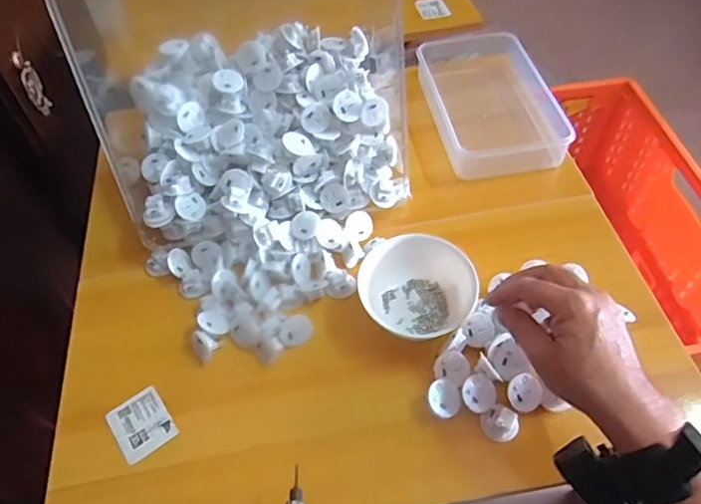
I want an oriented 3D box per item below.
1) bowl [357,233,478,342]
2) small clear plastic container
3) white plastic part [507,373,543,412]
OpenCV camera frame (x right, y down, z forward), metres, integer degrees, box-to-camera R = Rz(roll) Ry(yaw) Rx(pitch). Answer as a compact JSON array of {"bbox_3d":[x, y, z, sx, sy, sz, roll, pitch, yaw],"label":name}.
[{"bbox_3d":[0.065,0.036,0.578,0.115,0.059,0.115,-1,53,1],"label":"bowl"},{"bbox_3d":[0.186,-0.203,0.749,0.153,0.074,0.219,-8,53,-4],"label":"small clear plastic container"},{"bbox_3d":[0.161,0.131,0.513,0.031,0.012,0.031,0,79,-2],"label":"white plastic part"}]

